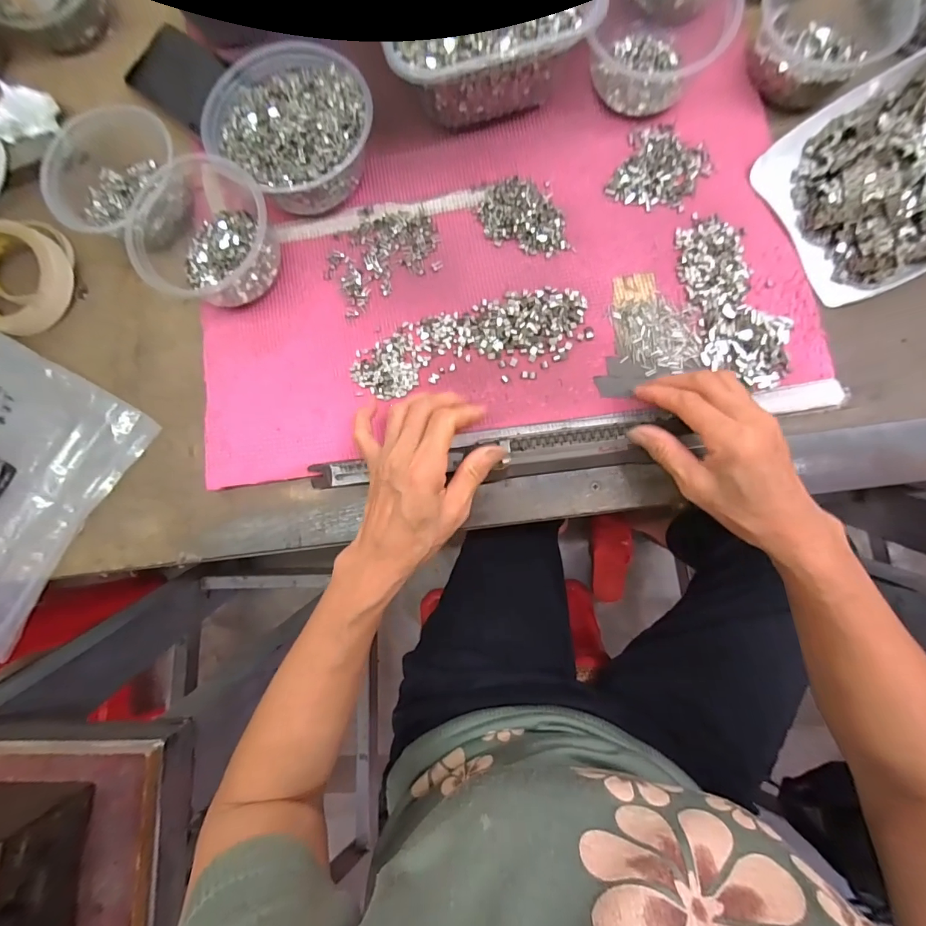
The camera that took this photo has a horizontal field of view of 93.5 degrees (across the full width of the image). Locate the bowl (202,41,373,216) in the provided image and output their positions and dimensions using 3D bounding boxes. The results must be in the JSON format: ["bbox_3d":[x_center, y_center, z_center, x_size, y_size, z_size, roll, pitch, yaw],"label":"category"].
[{"bbox_3d":[-0.145,-0.287,0.381,0.136,0.057,0.122,42,88,8],"label":"bowl"}]

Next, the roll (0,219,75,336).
[{"bbox_3d":[-0.415,-0.171,0.404,0.089,0.035,0.093,0,83,4],"label":"roll"}]

